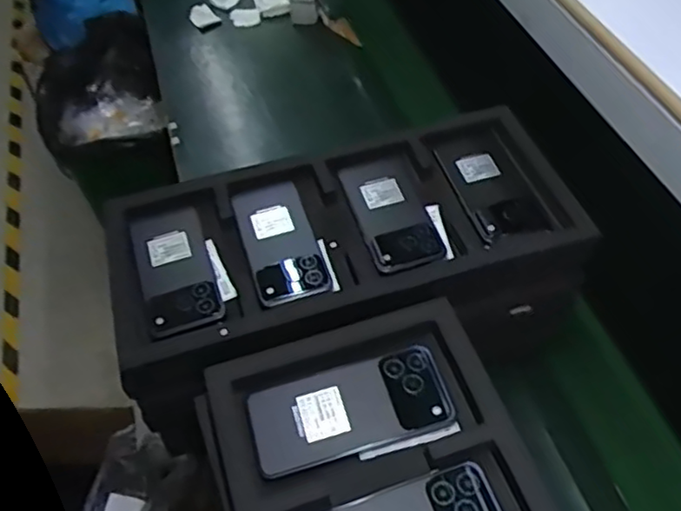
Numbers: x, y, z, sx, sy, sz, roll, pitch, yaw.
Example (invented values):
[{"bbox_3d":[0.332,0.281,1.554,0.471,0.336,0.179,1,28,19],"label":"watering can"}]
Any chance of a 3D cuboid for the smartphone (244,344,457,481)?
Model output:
[{"bbox_3d":[0.007,0.124,0.523,0.159,0.013,0.073,-14,53,-9],"label":"smartphone"}]

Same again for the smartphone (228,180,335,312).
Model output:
[{"bbox_3d":[-0.062,-0.013,0.675,0.077,0.012,0.159,-15,53,-10],"label":"smartphone"}]

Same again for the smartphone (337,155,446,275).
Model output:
[{"bbox_3d":[0.054,-0.047,0.696,0.076,0.012,0.154,-14,53,-9],"label":"smartphone"}]

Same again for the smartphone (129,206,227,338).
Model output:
[{"bbox_3d":[-0.168,0.014,0.659,0.073,0.015,0.155,-14,54,-13],"label":"smartphone"}]

